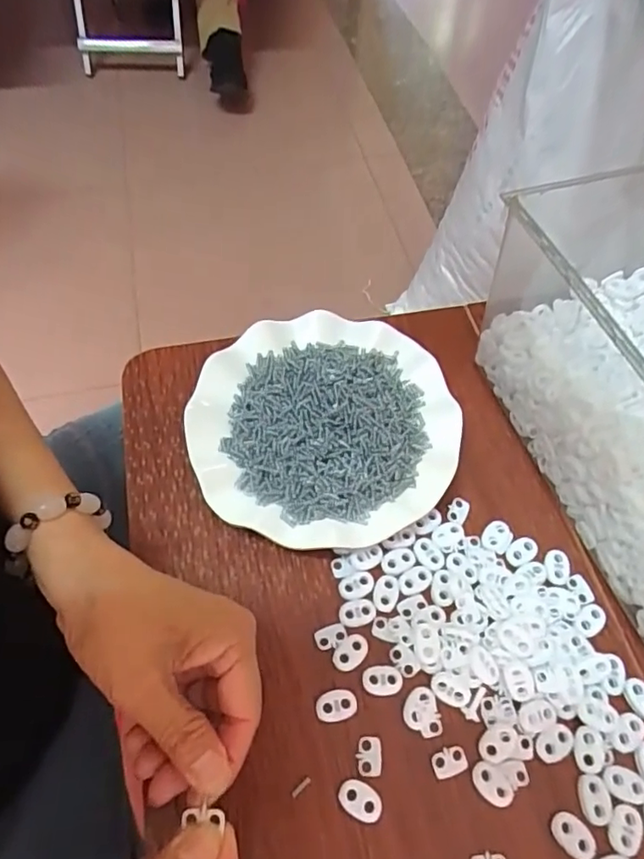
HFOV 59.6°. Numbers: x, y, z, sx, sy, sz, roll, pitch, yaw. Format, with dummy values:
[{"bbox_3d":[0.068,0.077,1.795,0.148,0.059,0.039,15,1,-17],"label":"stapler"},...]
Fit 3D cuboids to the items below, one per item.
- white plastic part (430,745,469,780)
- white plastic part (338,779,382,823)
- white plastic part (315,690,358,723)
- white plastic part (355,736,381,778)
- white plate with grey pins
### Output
[{"bbox_3d":[0.069,0.180,0.304,0.019,0.004,0.013,-13,60,-9],"label":"white plastic part"},{"bbox_3d":[0.020,0.194,0.293,0.024,0.004,0.015,24,61,13],"label":"white plastic part"},{"bbox_3d":[0.008,0.155,0.315,0.023,0.004,0.015,-10,60,-8],"label":"white plastic part"},{"bbox_3d":[0.026,0.177,0.304,0.013,0.004,0.019,3,59,0],"label":"white plastic part"},{"bbox_3d":[0.002,-0.005,0.394,0.180,0.024,0.177,1,59,-1],"label":"white plate with grey pins"}]

